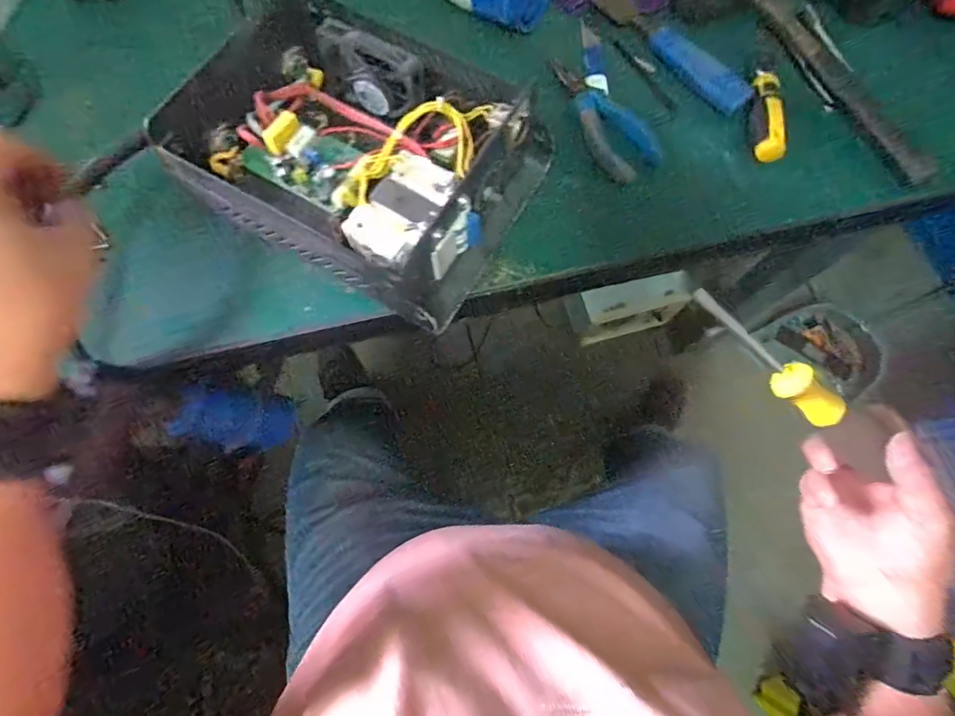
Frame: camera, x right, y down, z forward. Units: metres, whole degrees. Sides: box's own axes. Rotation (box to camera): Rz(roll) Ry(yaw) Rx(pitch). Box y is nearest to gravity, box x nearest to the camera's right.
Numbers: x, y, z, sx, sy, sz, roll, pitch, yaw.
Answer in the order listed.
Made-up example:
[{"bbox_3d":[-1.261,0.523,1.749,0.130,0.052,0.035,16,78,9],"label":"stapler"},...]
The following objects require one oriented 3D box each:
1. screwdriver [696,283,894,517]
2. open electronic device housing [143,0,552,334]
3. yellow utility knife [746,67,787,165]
[{"bbox_3d":[0.202,0.016,0.304,0.186,0.034,0.030,35,73,-19],"label":"screwdriver"},{"bbox_3d":[-0.076,-0.150,0.362,0.212,0.089,0.178,30,74,8],"label":"open electronic device housing"},{"bbox_3d":[0.251,-0.218,0.421,0.025,0.015,0.097,5,72,0],"label":"yellow utility knife"}]

